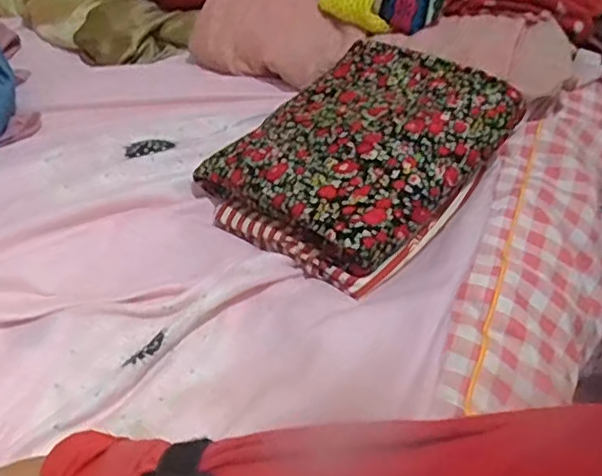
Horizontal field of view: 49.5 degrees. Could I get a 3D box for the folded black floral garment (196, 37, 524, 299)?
[{"bbox_3d":[0.058,-0.084,0.598,0.204,0.072,0.268,24,44,29],"label":"folded black floral garment"}]

